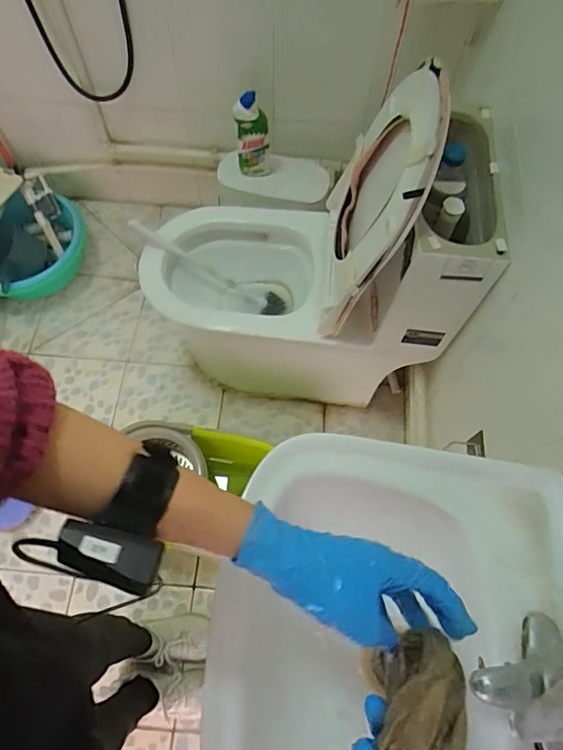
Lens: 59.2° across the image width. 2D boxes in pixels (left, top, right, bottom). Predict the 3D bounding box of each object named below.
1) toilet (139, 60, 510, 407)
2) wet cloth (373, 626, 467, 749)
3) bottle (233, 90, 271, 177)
[{"bbox_3d":[0.040,-0.248,1.122,0.678,0.810,0.362,4,67,1],"label":"toilet"},{"bbox_3d":[0.088,0.243,0.335,0.060,0.042,0.135,25,51,10],"label":"wet cloth"},{"bbox_3d":[-0.074,-0.620,1.312,0.083,0.246,0.071,3,67,1],"label":"bottle"}]

